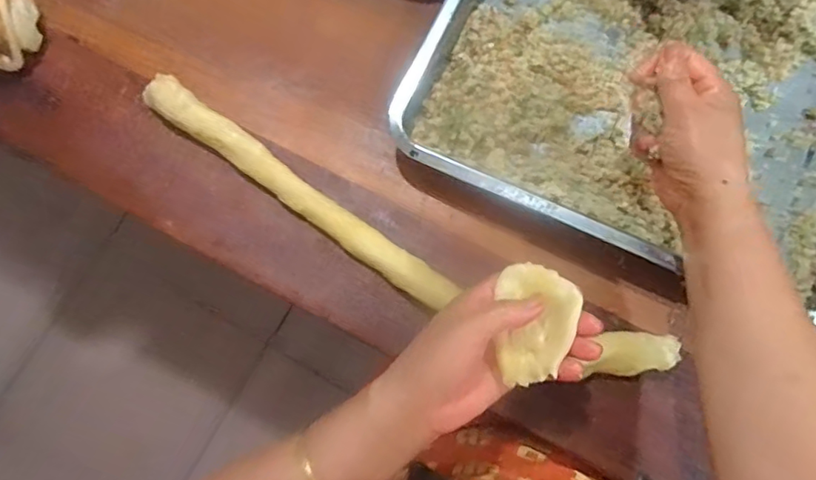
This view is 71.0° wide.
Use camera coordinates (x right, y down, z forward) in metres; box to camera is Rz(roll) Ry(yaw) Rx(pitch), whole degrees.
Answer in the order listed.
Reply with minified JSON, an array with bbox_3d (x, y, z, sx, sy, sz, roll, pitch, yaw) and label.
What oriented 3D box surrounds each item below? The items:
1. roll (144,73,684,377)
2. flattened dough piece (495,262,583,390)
[{"bbox_3d":[-0.020,-0.003,0.496,0.505,0.028,0.065,28,78,8],"label":"roll"},{"bbox_3d":[0.091,0.057,0.390,0.050,0.008,0.078,-1,88,17],"label":"flattened dough piece"}]

